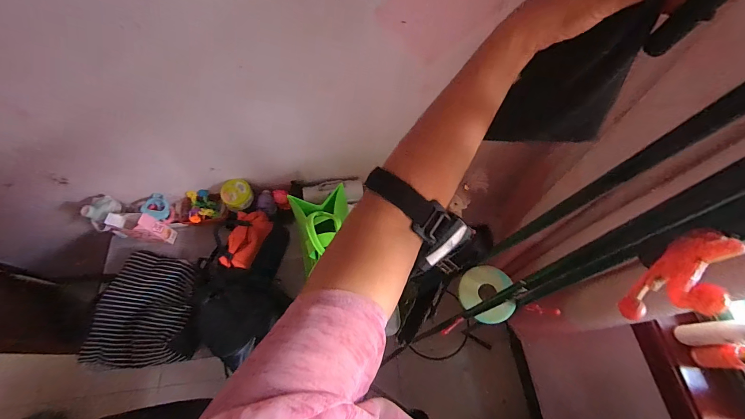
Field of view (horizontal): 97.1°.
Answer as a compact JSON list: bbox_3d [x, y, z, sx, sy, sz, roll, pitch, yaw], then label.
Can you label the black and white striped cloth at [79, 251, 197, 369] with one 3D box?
[{"bbox_3d":[-0.767,0.329,1.119,0.321,0.097,0.378,1,66,2],"label":"black and white striped cloth"}]

